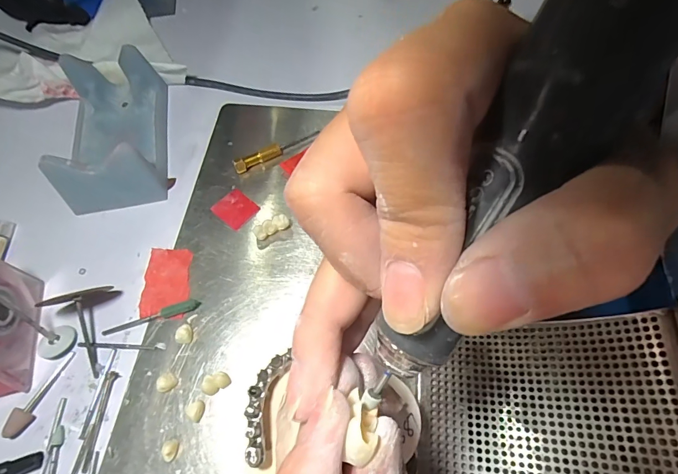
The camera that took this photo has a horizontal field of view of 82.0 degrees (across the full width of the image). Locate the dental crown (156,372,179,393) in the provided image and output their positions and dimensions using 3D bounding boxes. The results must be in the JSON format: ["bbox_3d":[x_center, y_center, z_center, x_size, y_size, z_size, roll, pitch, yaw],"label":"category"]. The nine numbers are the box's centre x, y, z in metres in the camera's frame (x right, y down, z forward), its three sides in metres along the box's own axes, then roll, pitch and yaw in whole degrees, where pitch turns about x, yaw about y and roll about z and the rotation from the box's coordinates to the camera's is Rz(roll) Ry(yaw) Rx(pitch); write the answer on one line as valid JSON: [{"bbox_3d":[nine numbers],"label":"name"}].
[{"bbox_3d":[-0.089,0.076,0.203,0.009,0.007,0.009,10,64,6],"label":"dental crown"}]

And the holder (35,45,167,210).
[{"bbox_3d":[-0.153,-0.074,0.259,0.060,0.040,0.103,-11,64,-4],"label":"holder"}]

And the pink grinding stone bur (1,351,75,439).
[{"bbox_3d":[-0.156,0.081,0.202,0.008,0.007,0.044,19,66,10],"label":"pink grinding stone bur"}]

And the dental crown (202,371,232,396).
[{"bbox_3d":[-0.064,0.075,0.202,0.013,0.008,0.009,-31,67,-13],"label":"dental crown"}]

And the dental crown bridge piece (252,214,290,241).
[{"bbox_3d":[-0.042,-0.006,0.242,0.022,0.010,0.009,-24,66,-10],"label":"dental crown bridge piece"}]

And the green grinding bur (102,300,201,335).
[{"bbox_3d":[-0.106,0.045,0.219,0.054,0.006,0.006,-15,64,-6],"label":"green grinding bur"}]

